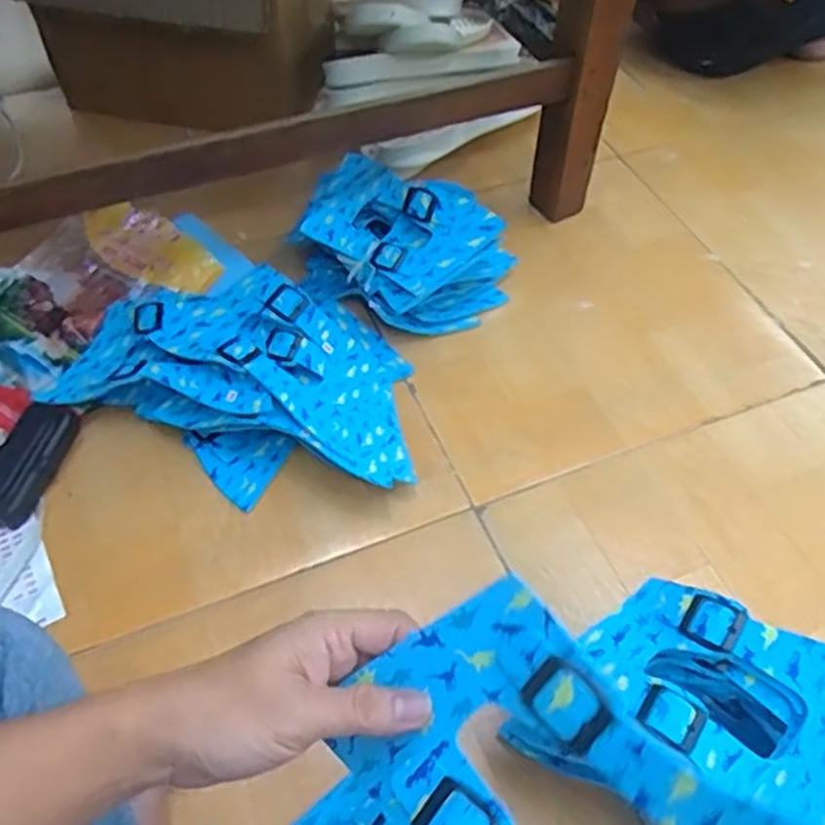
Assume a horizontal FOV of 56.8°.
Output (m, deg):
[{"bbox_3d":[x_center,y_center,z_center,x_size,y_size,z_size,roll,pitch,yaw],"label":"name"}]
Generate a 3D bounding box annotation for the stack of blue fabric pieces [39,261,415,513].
[{"bbox_3d":[-0.163,-0.034,0.681,0.315,0.080,0.219,-1,53,-4],"label":"stack of blue fabric pieces"}]

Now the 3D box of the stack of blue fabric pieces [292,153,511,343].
[{"bbox_3d":[-0.016,-0.169,0.769,0.216,0.112,0.143,20,55,12],"label":"stack of blue fabric pieces"}]

